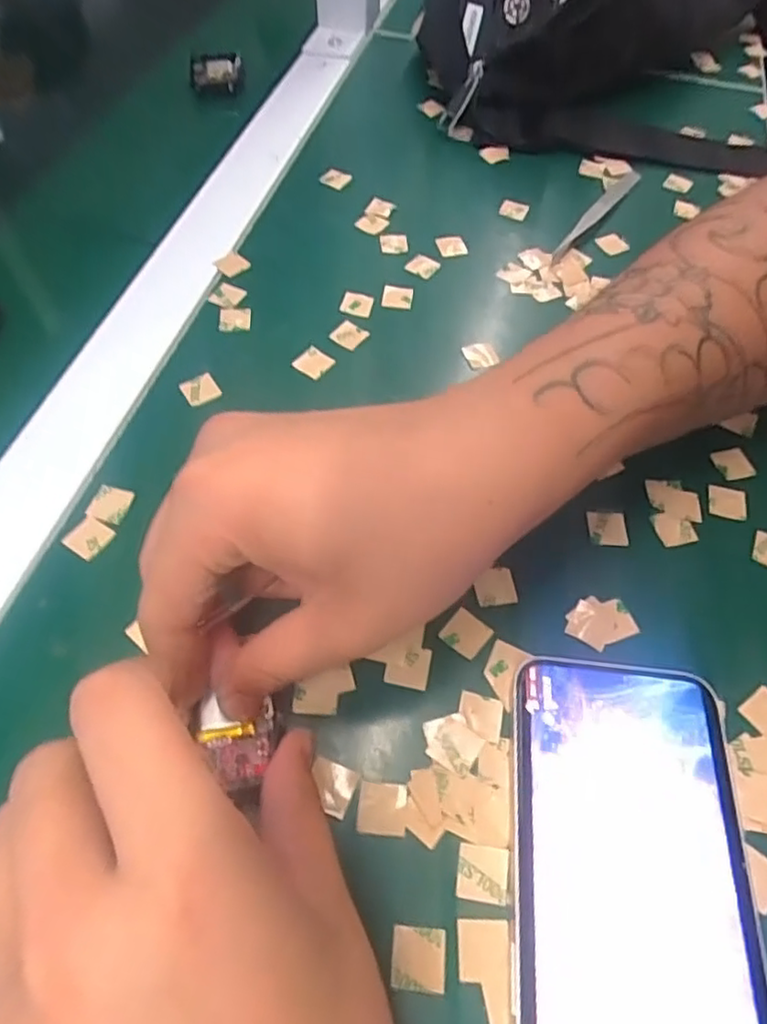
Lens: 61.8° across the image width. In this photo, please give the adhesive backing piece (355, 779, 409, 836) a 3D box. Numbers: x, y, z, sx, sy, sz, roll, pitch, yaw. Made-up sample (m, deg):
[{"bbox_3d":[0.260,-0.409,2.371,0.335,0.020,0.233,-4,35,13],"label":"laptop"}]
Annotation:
[{"bbox_3d":[0.000,0.095,0.205,0.015,0.004,0.015,5,63,5],"label":"adhesive backing piece"}]

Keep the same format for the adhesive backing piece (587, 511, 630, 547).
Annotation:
[{"bbox_3d":[0.093,0.006,0.264,0.016,0.004,0.016,4,57,1],"label":"adhesive backing piece"}]

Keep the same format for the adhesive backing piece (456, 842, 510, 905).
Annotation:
[{"bbox_3d":[0.031,0.110,0.195,0.016,0.004,0.015,8,57,4],"label":"adhesive backing piece"}]

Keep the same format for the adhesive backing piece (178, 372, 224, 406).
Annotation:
[{"bbox_3d":[-0.085,-0.058,0.297,0.016,0.004,0.017,-28,62,-18],"label":"adhesive backing piece"}]

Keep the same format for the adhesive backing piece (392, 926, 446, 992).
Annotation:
[{"bbox_3d":[0.010,0.128,0.185,0.015,0.004,0.015,2,57,5],"label":"adhesive backing piece"}]

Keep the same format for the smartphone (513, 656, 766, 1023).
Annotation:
[{"bbox_3d":[0.074,0.116,0.190,0.070,0.008,0.142,6,57,2],"label":"smartphone"}]

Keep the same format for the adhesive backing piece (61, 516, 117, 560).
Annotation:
[{"bbox_3d":[-0.117,0.010,0.254,0.015,0.004,0.015,30,62,10],"label":"adhesive backing piece"}]

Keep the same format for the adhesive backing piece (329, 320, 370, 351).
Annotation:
[{"bbox_3d":[-0.017,-0.089,0.322,0.015,0.004,0.016,37,66,6],"label":"adhesive backing piece"}]

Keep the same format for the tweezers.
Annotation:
[{"bbox_3d":[0.127,-0.177,0.378,0.011,0.007,0.109,31,62,17],"label":"tweezers"}]

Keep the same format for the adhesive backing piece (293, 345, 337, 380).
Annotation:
[{"bbox_3d":[-0.034,-0.072,0.310,0.016,0.004,0.015,34,70,15],"label":"adhesive backing piece"}]

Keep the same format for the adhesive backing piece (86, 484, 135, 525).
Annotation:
[{"bbox_3d":[-0.112,-0.003,0.263,0.015,0.004,0.016,14,60,4],"label":"adhesive backing piece"}]

